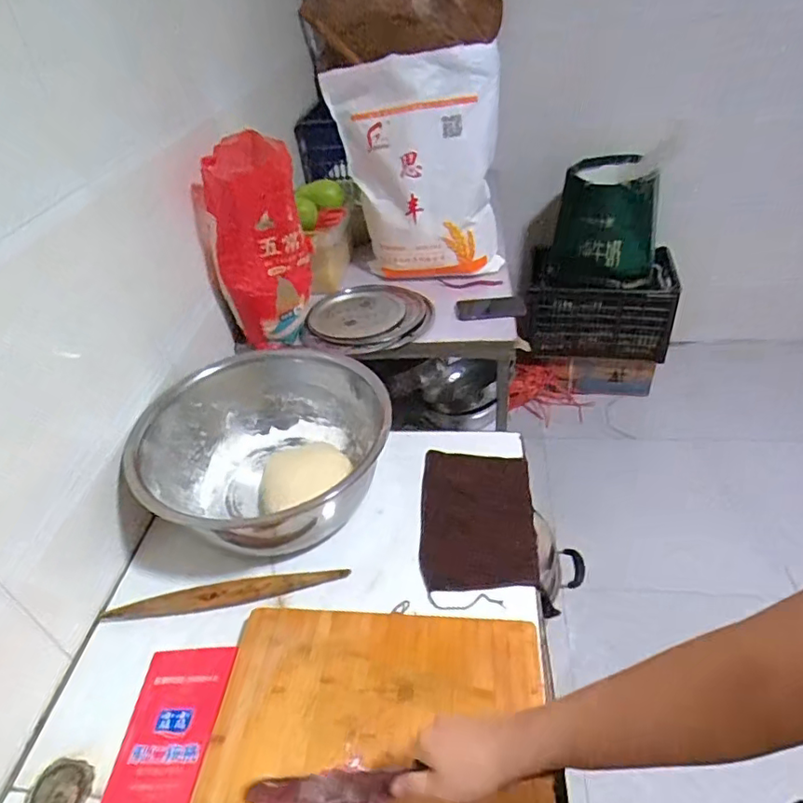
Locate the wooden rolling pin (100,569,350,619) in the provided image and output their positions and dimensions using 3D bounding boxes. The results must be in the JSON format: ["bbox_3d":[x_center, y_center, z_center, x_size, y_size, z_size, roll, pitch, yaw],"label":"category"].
[{"bbox_3d":[-0.241,0.271,0.795,0.326,0.028,0.033,-8,39,-2],"label":"wooden rolling pin"}]

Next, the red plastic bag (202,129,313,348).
[{"bbox_3d":[-0.298,-0.327,1.186,0.196,0.366,0.177,-14,40,-10],"label":"red plastic bag"}]

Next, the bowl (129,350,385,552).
[{"bbox_3d":[-0.204,0.087,0.912,0.378,0.161,0.352,-4,39,3],"label":"bowl"}]

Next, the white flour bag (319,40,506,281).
[{"bbox_3d":[0.041,-0.527,1.320,0.373,0.461,0.190,-7,39,-1],"label":"white flour bag"}]

